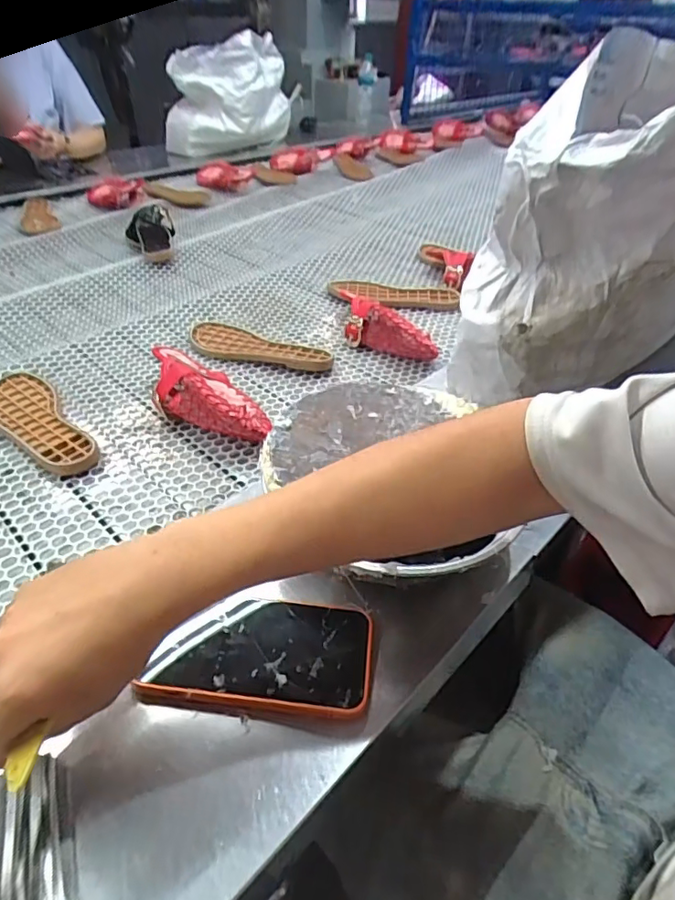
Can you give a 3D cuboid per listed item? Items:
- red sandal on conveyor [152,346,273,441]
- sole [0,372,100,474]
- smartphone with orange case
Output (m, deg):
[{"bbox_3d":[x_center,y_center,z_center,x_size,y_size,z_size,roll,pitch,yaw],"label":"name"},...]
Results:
[{"bbox_3d":[-0.163,-0.067,0.641,0.203,0.057,0.090,34,50,29],"label":"red sandal on conveyor"},{"bbox_3d":[-0.347,-0.033,0.618,0.074,0.015,0.215,-30,51,-31],"label":"sole"},{"bbox_3d":[-0.052,0.145,0.383,0.149,0.011,0.084,5,42,2],"label":"smartphone with orange case"}]

